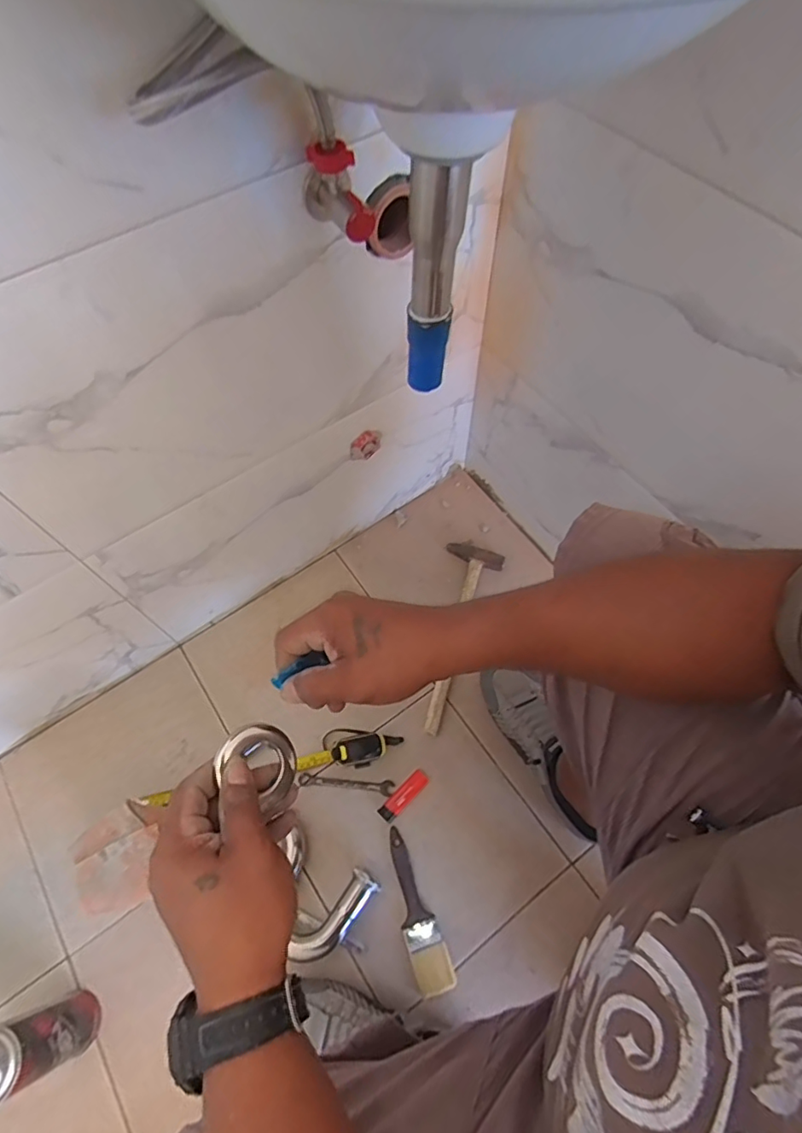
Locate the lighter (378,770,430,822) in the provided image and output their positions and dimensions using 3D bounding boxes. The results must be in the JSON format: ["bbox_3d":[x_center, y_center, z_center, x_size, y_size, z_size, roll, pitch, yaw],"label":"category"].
[{"bbox_3d":[0.005,0.327,0.772,0.083,0.008,0.025,-40,68,-17],"label":"lighter"}]

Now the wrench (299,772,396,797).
[{"bbox_3d":[-0.080,0.316,0.789,0.139,0.006,0.021,6,63,5],"label":"wrench"}]

